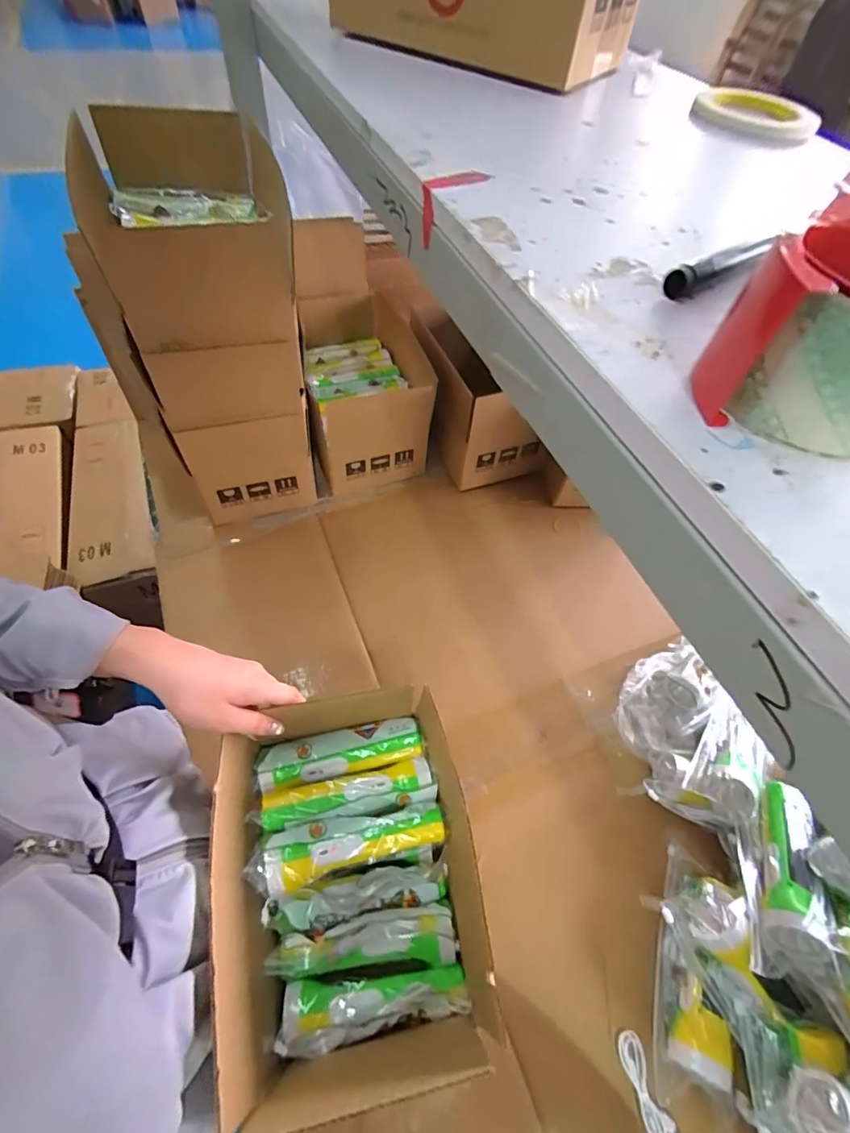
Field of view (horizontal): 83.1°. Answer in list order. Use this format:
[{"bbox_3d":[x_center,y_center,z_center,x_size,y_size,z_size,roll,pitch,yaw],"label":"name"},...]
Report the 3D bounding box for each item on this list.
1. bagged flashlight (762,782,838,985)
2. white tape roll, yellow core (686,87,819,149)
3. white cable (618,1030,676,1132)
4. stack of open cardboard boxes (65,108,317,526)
[{"bbox_3d":[0.384,0.315,0.501,0.064,0.048,0.189,26,45,12],"label":"bagged flashlight"},{"bbox_3d":[0.311,-0.426,0.455,0.111,0.020,0.121,29,59,14],"label":"white tape roll, yellow core"},{"bbox_3d":[0.211,0.498,0.458,0.027,0.007,0.079,-12,59,-12],"label":"white cable"},{"bbox_3d":[-0.275,-0.302,0.693,0.198,0.445,0.278,-10,58,-11],"label":"stack of open cardboard boxes"}]

